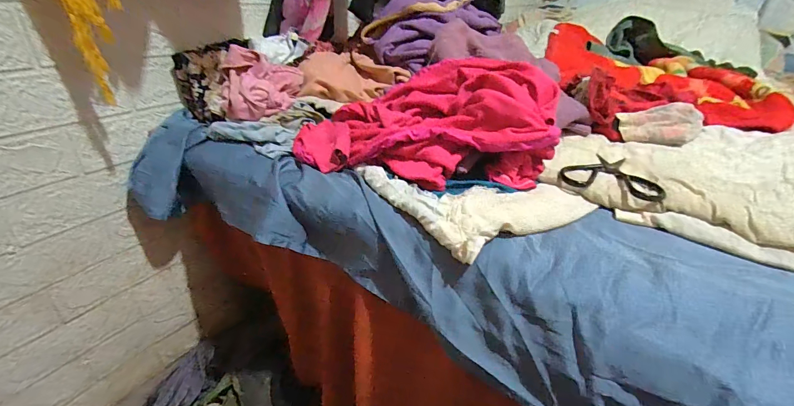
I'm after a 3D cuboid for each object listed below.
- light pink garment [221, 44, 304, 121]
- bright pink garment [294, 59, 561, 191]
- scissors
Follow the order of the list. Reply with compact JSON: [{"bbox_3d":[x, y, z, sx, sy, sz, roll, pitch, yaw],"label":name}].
[{"bbox_3d":[-0.232,-0.214,0.639,0.133,0.082,0.145,-6,34,-14],"label":"light pink garment"},{"bbox_3d":[0.048,-0.123,0.537,0.350,0.125,0.219,17,35,21],"label":"bright pink garment"},{"bbox_3d":[0.304,-0.048,0.541,0.122,0.015,0.140,11,33,12],"label":"scissors"}]

